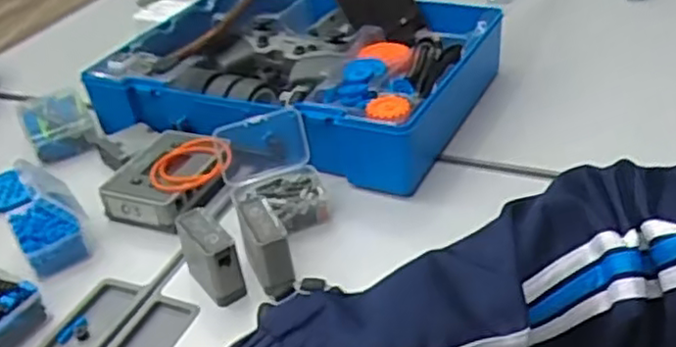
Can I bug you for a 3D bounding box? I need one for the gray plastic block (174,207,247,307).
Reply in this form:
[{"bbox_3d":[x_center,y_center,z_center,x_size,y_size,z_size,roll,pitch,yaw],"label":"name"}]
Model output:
[{"bbox_3d":[-0.095,0.061,0.505,0.023,0.051,0.059,-27,39,-26],"label":"gray plastic block"}]

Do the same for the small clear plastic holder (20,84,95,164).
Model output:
[{"bbox_3d":[-0.291,-0.053,0.713,0.065,0.037,0.088,-21,38,-19],"label":"small clear plastic holder"}]

